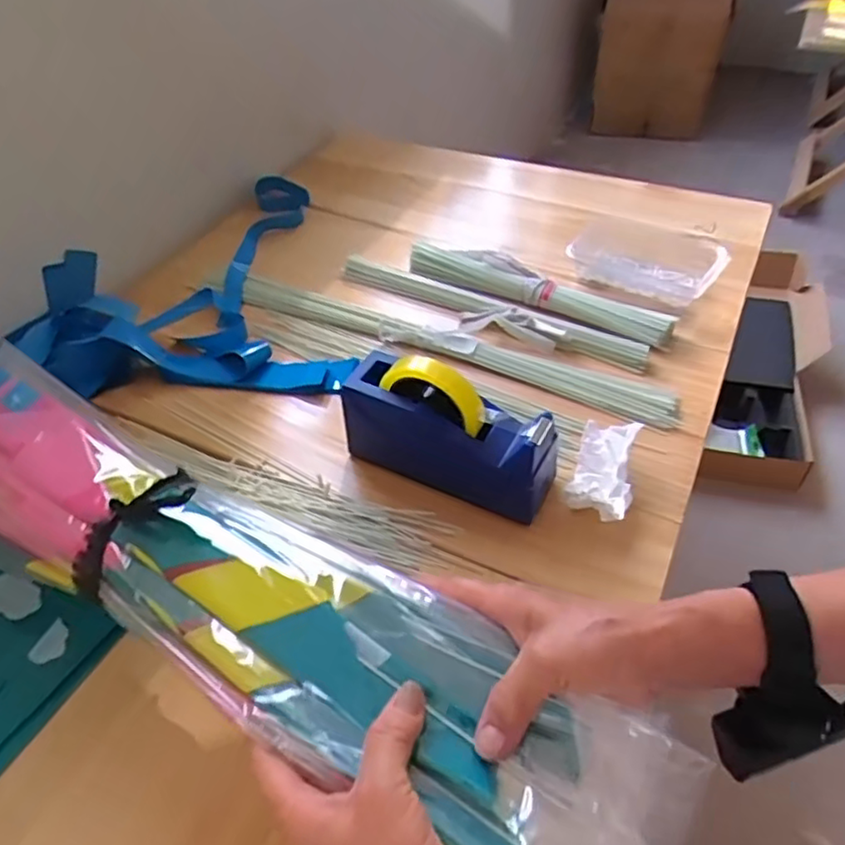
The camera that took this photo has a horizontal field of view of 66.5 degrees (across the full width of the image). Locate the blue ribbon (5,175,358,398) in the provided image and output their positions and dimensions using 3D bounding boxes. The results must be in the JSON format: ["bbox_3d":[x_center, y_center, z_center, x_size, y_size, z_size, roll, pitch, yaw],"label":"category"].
[{"bbox_3d":[-0.293,-0.230,0.887,0.398,0.066,0.511,-3,45,0],"label":"blue ribbon"}]

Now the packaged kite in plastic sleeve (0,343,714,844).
[{"bbox_3d":[-0.158,0.103,0.442,0.652,0.060,0.140,22,51,23],"label":"packaged kite in plastic sleeve"}]

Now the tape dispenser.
[{"bbox_3d":[0.023,0.005,0.604,0.203,0.132,0.063,22,50,23],"label":"tape dispenser"}]

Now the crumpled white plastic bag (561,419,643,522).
[{"bbox_3d":[0.174,0.045,0.614,0.060,0.050,0.110,15,48,18],"label":"crumpled white plastic bag"}]

